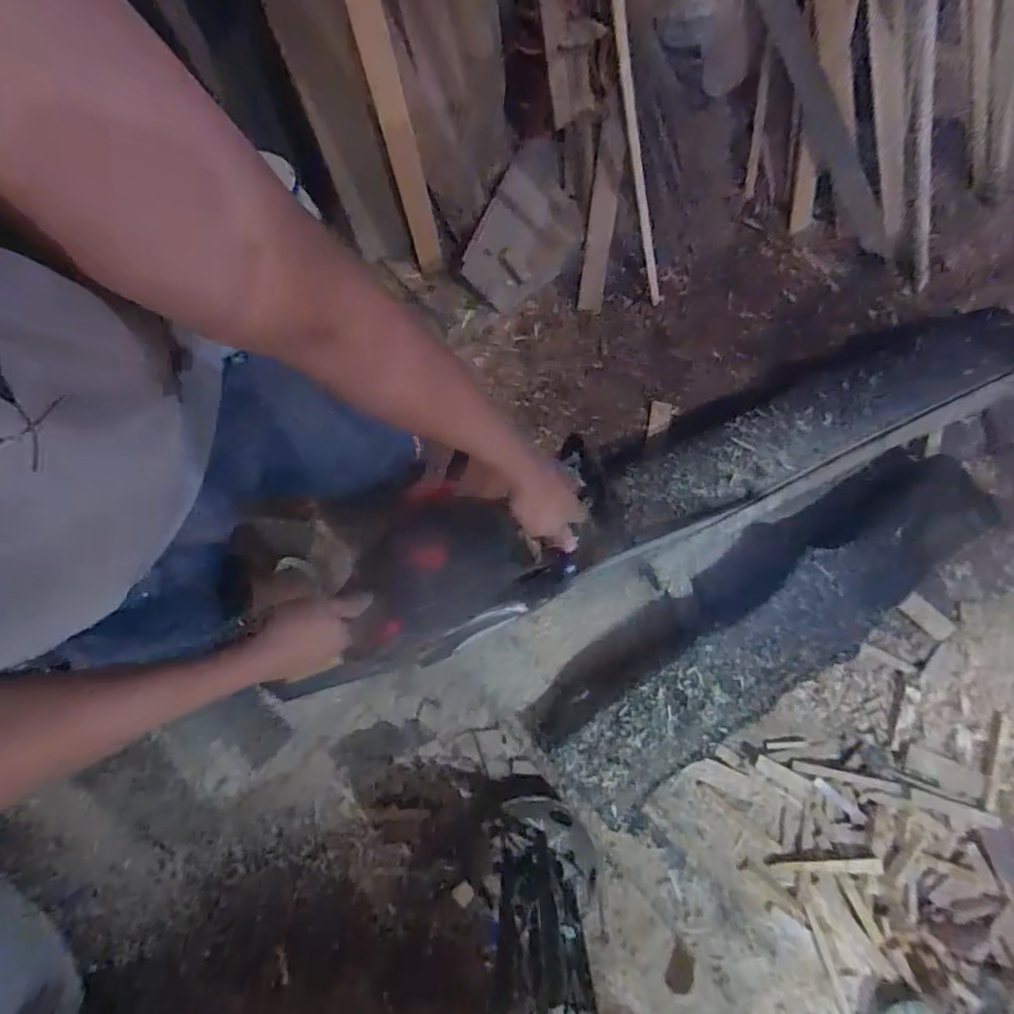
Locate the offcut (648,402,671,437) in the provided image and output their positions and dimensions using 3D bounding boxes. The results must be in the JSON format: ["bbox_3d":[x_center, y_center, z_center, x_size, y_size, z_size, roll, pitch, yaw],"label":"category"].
[{"bbox_3d":[0.354,-0.204,1.269,0.046,0.012,0.085,11,79,2],"label":"offcut"}]

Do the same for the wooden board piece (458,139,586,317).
[{"bbox_3d":[0.049,-0.591,1.199,0.204,0.018,0.316,26,98,-22],"label":"wooden board piece"}]

